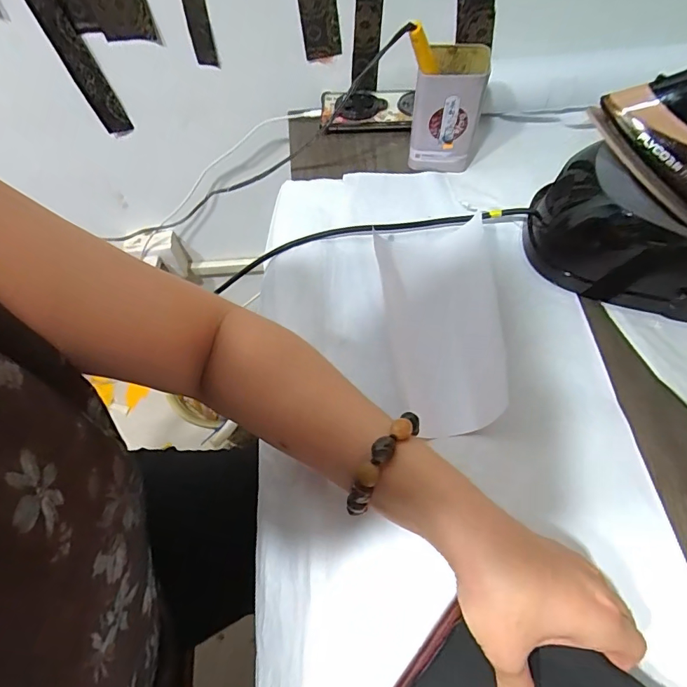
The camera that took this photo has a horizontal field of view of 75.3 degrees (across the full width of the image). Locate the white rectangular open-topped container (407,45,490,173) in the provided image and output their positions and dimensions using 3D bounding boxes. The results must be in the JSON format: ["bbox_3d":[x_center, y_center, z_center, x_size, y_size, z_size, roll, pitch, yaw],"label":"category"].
[{"bbox_3d":[0.119,-0.264,0.505,0.071,0.117,0.082,15,62,11],"label":"white rectangular open-topped container"}]

